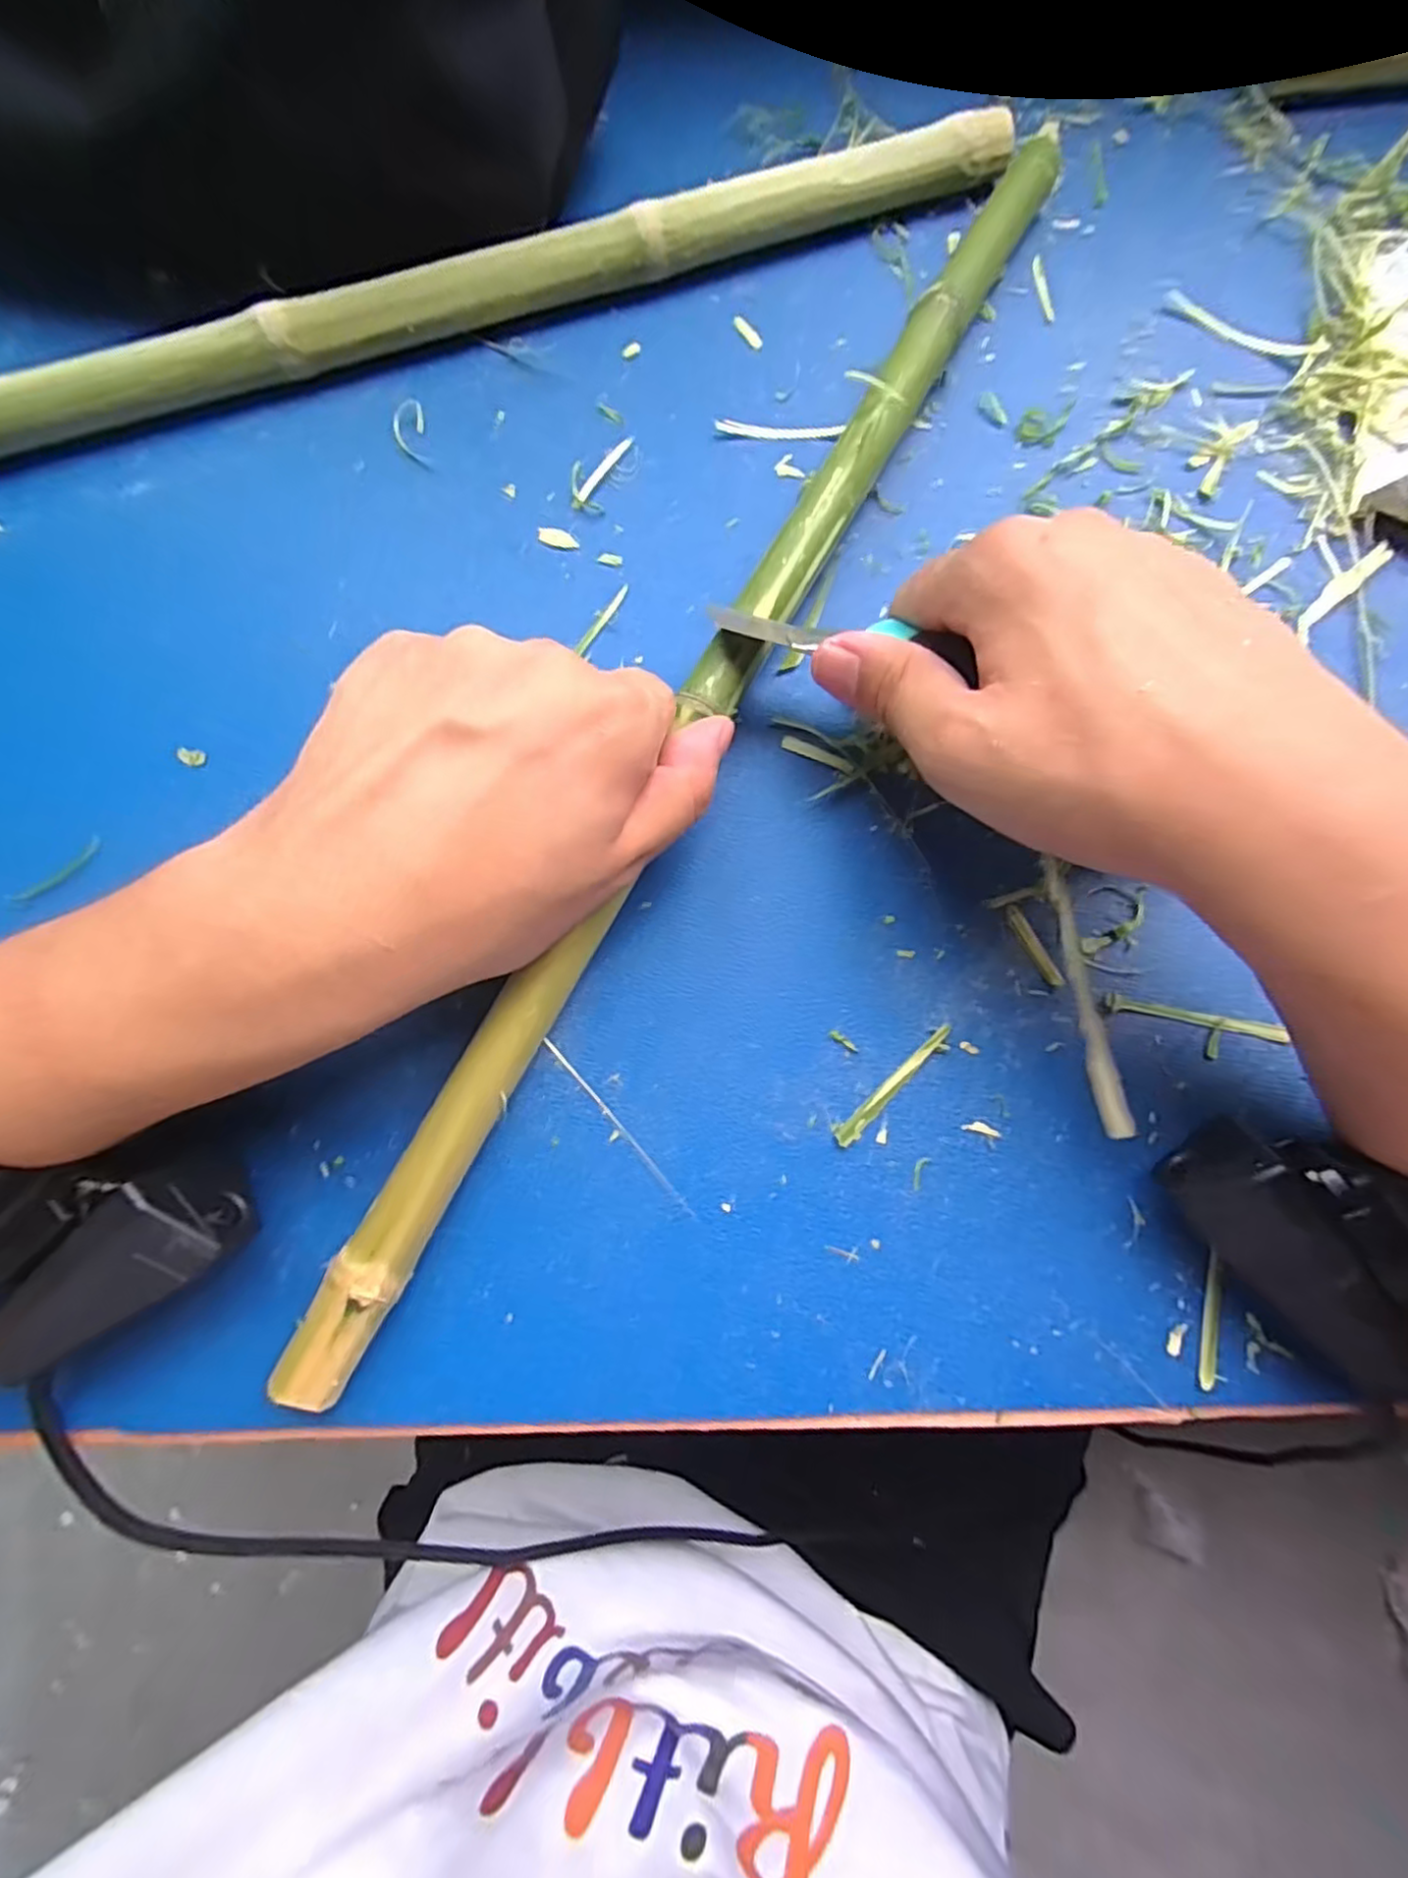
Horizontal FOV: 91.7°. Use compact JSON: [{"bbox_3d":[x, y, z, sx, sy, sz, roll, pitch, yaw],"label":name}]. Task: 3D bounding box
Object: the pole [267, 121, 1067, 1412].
[{"bbox_3d":[0.008,-0.090,0.236,0.021,0.023,0.503,28,81,5],"label":"pole"}]

